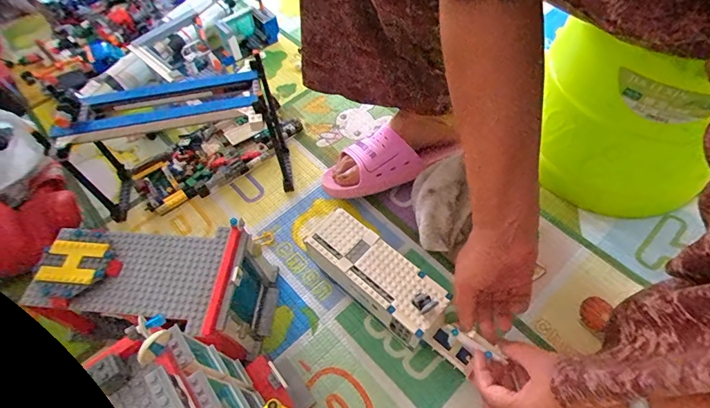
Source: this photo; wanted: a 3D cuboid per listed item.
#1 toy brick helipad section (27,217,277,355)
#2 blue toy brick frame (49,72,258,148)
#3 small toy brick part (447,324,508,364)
[{"bbox_3d":[-0.227,0.097,0.492,0.234,0.125,0.127,8,57,8],"label":"toy brick helipad section"},{"bbox_3d":[-0.247,-0.125,0.519,0.242,0.027,0.071,-12,57,-5],"label":"blue toy brick frame"},{"bbox_3d":[0.127,0.151,0.437,0.061,0.012,0.009,26,61,30],"label":"small toy brick part"}]

